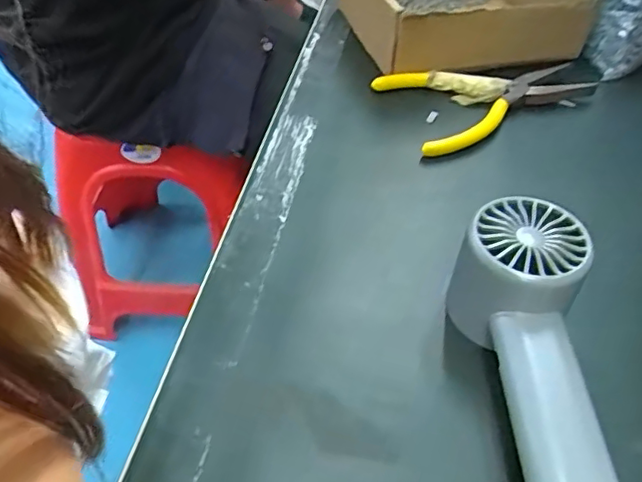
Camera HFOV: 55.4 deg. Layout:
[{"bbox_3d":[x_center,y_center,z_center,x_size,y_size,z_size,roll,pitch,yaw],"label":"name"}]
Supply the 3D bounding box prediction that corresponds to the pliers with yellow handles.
[{"bbox_3d":[0.118,-0.108,0.441,0.141,0.017,0.089,-14,47,-17],"label":"pliers with yellow handles"}]

